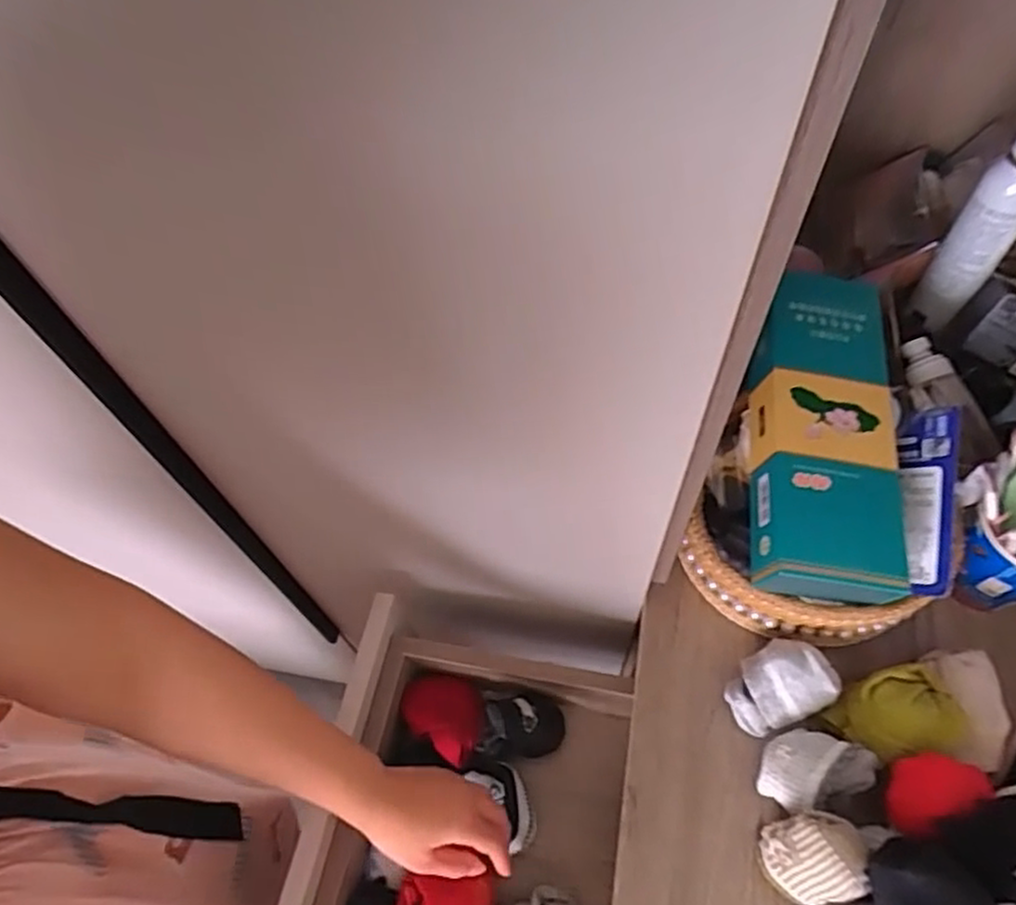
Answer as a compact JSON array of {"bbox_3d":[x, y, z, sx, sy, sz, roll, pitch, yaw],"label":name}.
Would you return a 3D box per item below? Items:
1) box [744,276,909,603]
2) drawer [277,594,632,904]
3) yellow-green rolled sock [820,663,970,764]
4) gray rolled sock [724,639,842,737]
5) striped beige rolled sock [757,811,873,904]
[{"bbox_3d":[0.257,-0.020,0.567,0.109,0.065,0.270,5,71,7],"label":"box"},{"bbox_3d":[-0.033,0.357,0.611,0.245,0.097,0.327,9,60,9],"label":"drawer"},{"bbox_3d":[0.291,0.200,0.521,0.073,0.046,0.061,-18,59,-7],"label":"yellow-green rolled sock"},{"bbox_3d":[0.215,0.185,0.546,0.073,0.054,0.058,-29,61,-13],"label":"gray rolled sock"},{"bbox_3d":[0.211,0.285,0.481,0.050,0.078,0.054,-2,59,3],"label":"striped beige rolled sock"}]

